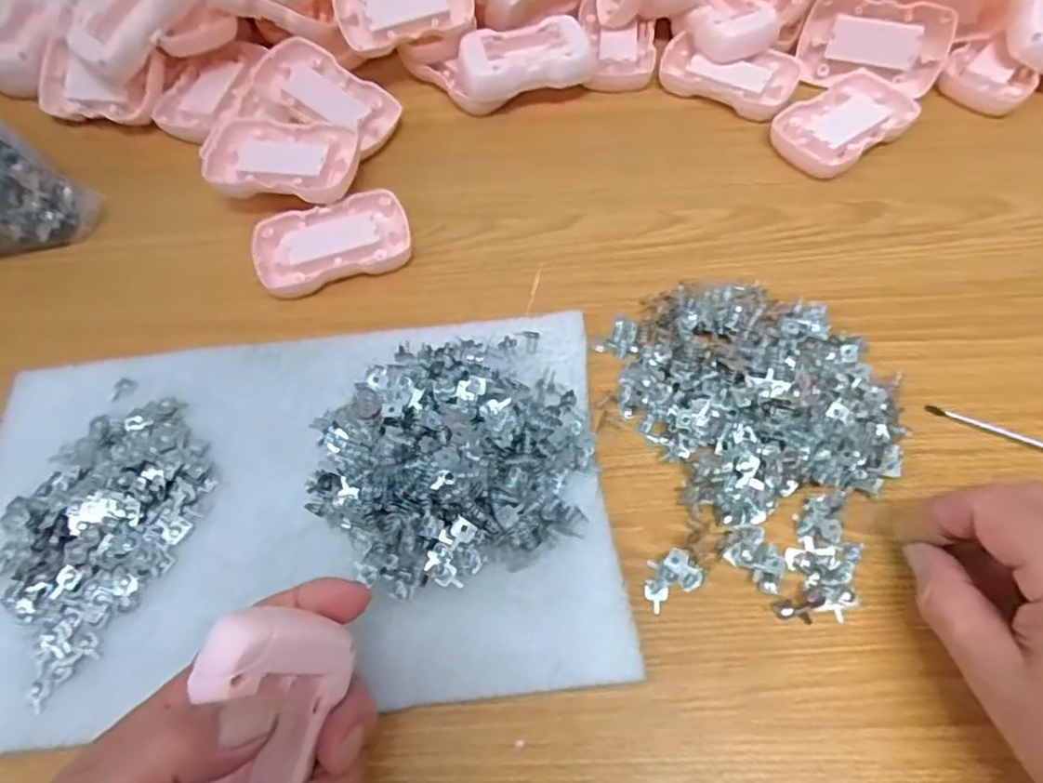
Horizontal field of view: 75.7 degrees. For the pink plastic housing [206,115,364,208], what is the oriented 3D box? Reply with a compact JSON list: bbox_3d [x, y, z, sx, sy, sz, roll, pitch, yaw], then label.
[{"bbox_3d":[-0.150,-0.140,0.411,0.097,0.021,0.059,11,62,7],"label":"pink plastic housing"}]

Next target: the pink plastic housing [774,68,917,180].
[{"bbox_3d":[0.205,-0.171,0.428,0.089,0.013,0.055,-33,65,-16],"label":"pink plastic housing"}]

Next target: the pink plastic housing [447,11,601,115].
[{"bbox_3d":[0.000,-0.217,0.452,0.091,0.032,0.048,-19,62,-9],"label":"pink plastic housing"}]

